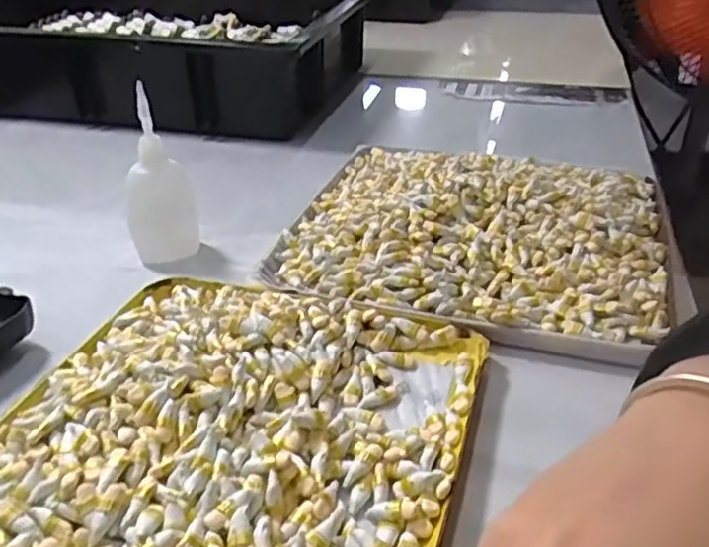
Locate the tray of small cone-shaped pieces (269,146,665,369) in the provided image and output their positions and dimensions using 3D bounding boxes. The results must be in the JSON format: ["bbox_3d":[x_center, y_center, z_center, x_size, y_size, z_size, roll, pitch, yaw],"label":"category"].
[{"bbox_3d":[0.080,-0.035,0.446,0.233,0.025,0.211,9,33,16],"label":"tray of small cone-shaped pieces"}]

